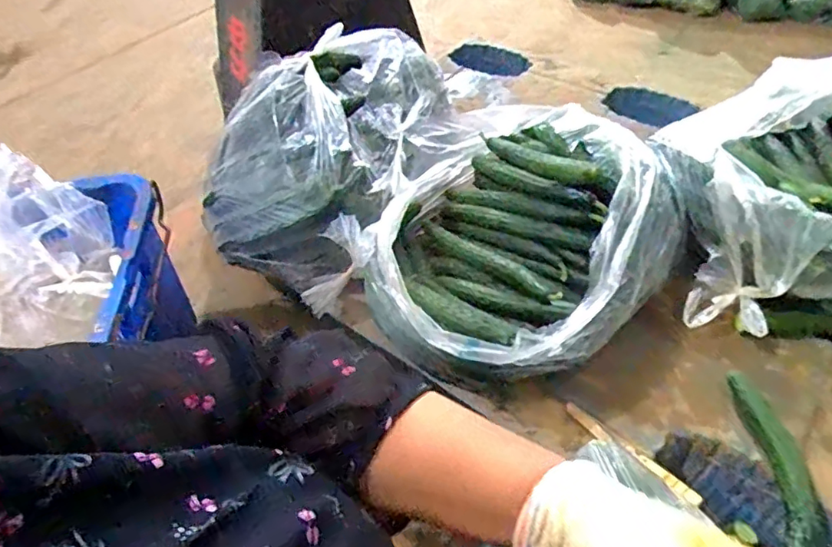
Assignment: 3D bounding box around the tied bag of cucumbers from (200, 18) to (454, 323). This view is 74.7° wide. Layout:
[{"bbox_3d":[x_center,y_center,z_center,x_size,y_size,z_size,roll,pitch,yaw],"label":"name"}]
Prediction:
[{"bbox_3d":[-0.124,-0.223,0.949,0.317,0.256,0.468,22,53,23],"label":"tied bag of cucumbers"}]

